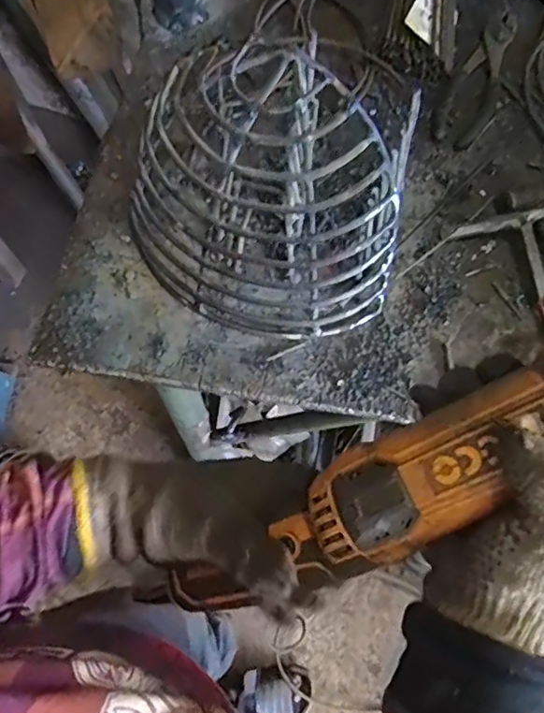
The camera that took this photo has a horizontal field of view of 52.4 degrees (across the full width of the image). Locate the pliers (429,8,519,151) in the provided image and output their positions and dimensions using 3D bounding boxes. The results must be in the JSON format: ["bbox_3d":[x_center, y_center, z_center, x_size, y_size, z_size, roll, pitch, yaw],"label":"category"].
[{"bbox_3d":[0.216,-0.292,0.578,0.054,0.018,0.185,23,69,11],"label":"pliers"}]

